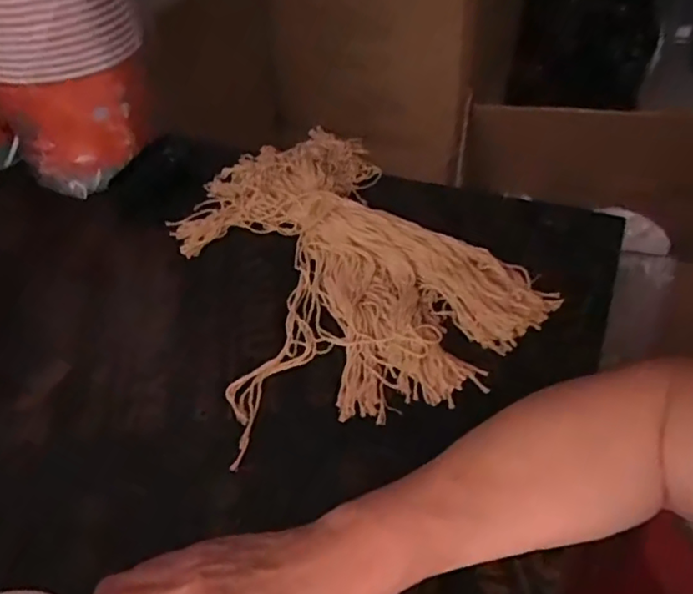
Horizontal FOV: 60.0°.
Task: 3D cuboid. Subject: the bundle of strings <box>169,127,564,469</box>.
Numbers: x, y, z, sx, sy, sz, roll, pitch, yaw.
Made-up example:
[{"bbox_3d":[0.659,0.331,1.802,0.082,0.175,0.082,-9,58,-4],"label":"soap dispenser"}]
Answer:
[{"bbox_3d":[-0.012,-0.053,0.544,0.258,0.035,0.385,-17,43,-14],"label":"bundle of strings"}]

